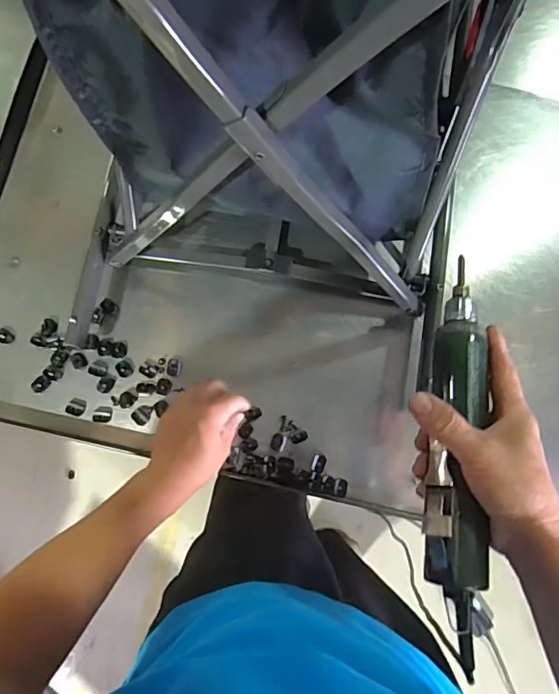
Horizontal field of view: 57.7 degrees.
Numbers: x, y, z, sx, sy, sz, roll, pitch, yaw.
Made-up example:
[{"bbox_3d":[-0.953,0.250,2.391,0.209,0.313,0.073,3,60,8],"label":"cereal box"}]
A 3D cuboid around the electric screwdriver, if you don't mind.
[{"bbox_3d":[0.125,0.063,0.358,0.043,0.034,0.273,9,67,1],"label":"electric screwdriver"}]

